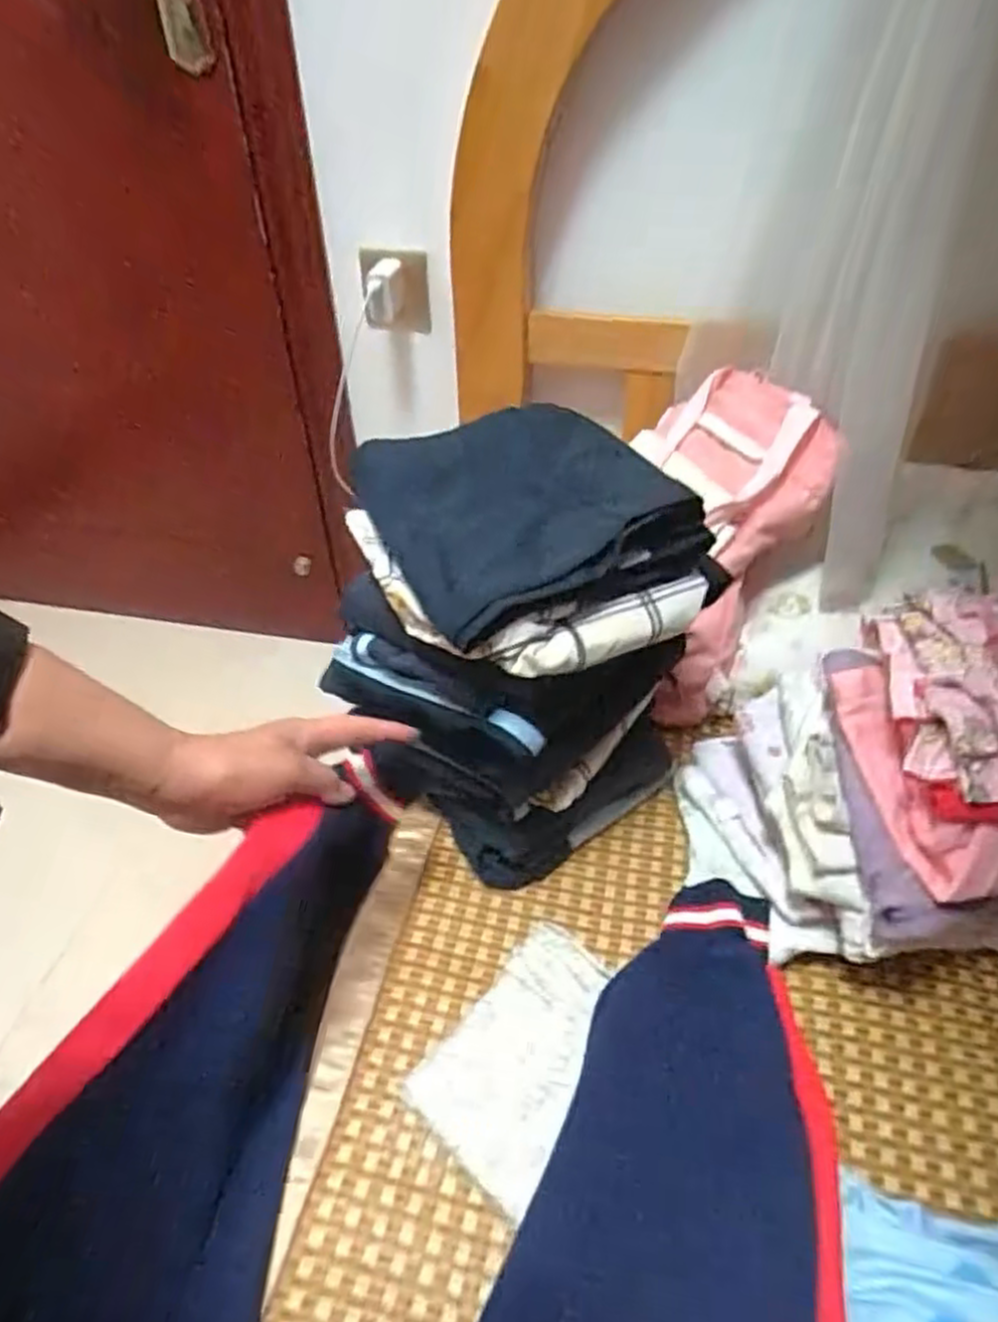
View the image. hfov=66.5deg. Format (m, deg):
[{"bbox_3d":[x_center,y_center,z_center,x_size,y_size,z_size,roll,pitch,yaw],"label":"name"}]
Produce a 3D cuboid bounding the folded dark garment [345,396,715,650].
[{"bbox_3d":[0.005,-0.112,0.537,0.194,0.047,0.225,-22,46,-20],"label":"folded dark garment"}]

